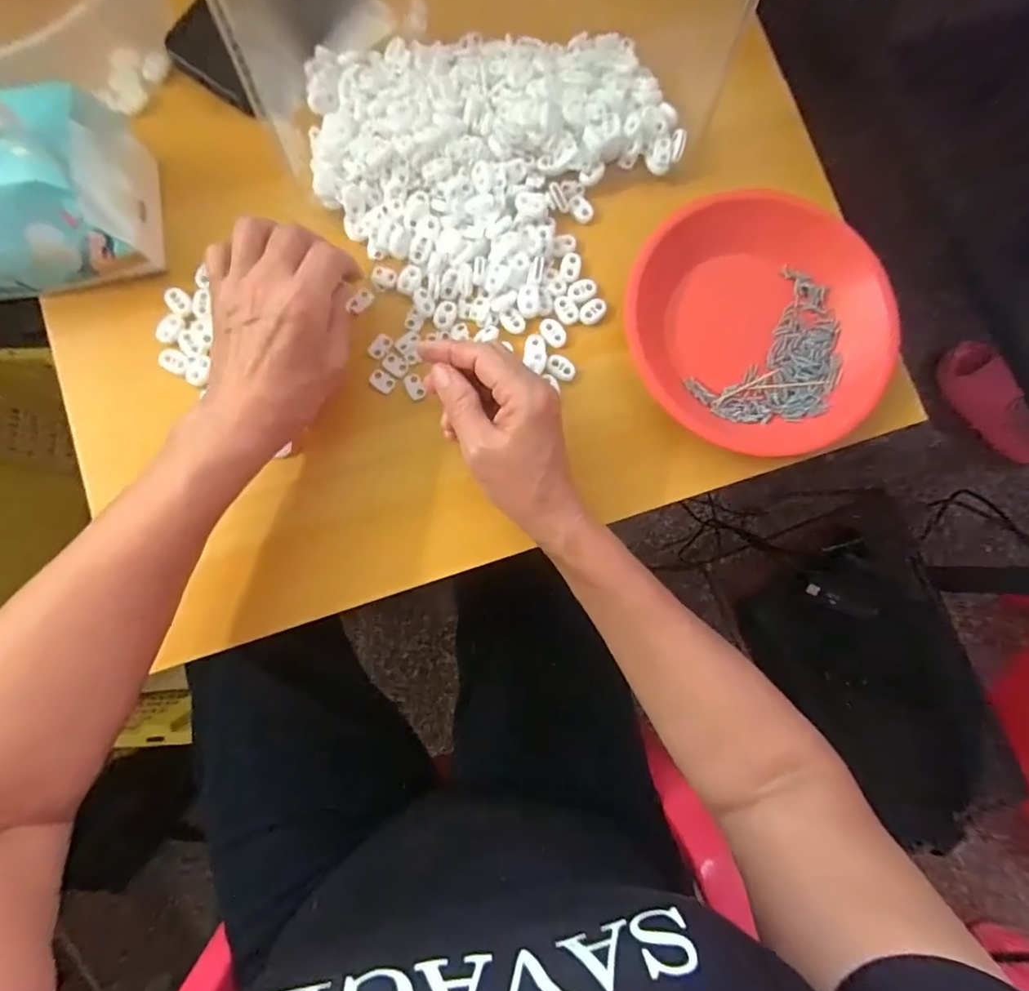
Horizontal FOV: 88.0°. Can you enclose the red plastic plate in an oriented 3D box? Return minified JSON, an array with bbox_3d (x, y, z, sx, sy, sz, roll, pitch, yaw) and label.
[{"bbox_3d":[0.182,-0.129,0.396,0.181,0.026,0.194,-39,86,-8],"label":"red plastic plate"}]

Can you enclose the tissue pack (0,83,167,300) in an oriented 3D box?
[{"bbox_3d":[-0.326,-0.193,0.330,0.148,0.110,0.093,-12,83,-5],"label":"tissue pack"}]

